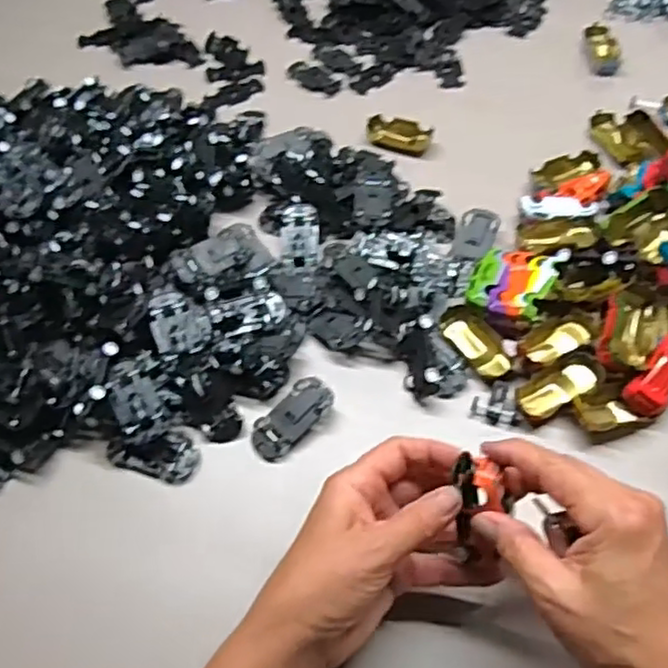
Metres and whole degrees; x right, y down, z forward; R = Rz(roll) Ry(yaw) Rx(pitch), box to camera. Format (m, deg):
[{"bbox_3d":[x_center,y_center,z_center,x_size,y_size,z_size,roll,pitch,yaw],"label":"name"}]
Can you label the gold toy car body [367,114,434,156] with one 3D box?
[{"bbox_3d":[0.063,-0.192,0.651,0.061,0.013,0.036,13,57,14],"label":"gold toy car body"}]

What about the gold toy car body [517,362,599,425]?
[{"bbox_3d":[0.159,0.042,0.481,0.063,0.016,0.028,-28,57,-14],"label":"gold toy car body"}]

